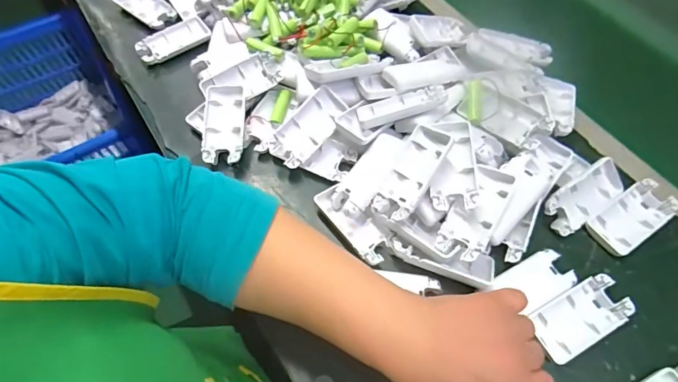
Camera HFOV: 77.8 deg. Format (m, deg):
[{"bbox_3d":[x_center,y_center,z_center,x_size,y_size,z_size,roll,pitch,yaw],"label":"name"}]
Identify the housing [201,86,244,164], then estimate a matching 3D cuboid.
[{"bbox_3d":[-0.131,-0.073,0.476,0.046,0.027,0.093,-3,63,0],"label":"housing"}]

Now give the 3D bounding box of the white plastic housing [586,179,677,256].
[{"bbox_3d":[0.299,0.027,0.429,0.092,0.012,0.044,-33,67,-14],"label":"white plastic housing"}]

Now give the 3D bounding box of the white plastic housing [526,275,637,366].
[{"bbox_3d":[0.218,0.115,0.381,0.091,0.014,0.047,-26,65,-11],"label":"white plastic housing"}]

